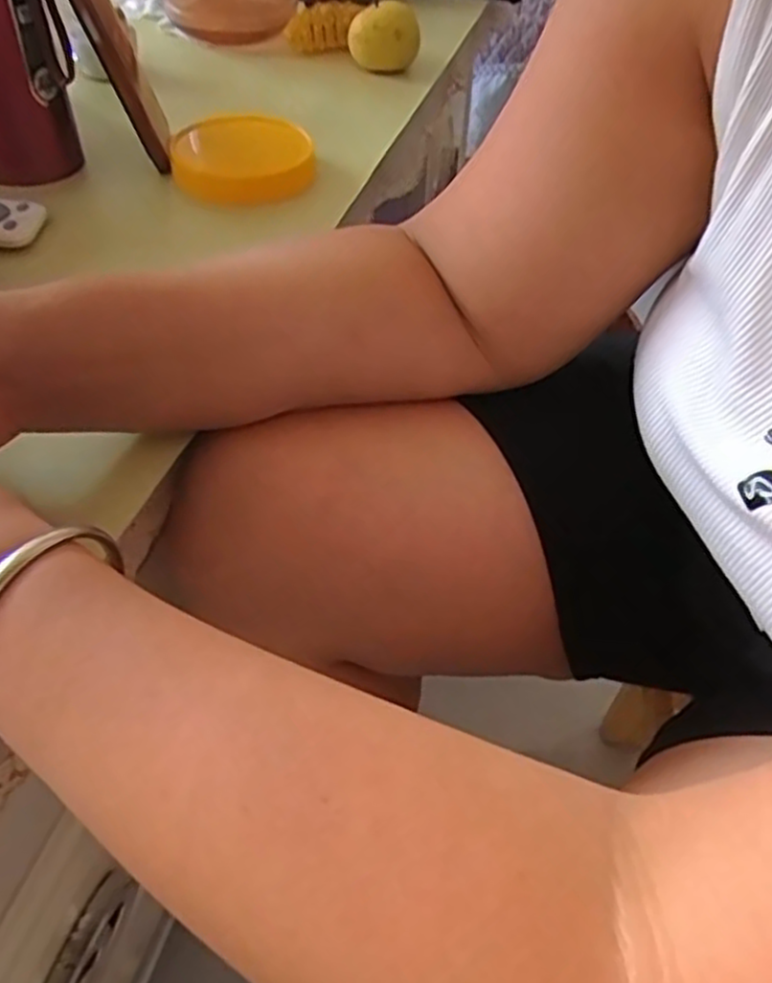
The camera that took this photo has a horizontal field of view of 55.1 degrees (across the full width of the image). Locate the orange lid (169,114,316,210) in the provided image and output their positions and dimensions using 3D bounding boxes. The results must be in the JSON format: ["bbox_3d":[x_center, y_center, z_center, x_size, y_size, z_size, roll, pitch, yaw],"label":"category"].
[{"bbox_3d":[-0.098,-0.225,0.499,0.092,0.026,0.096,2,47,-2],"label":"orange lid"}]

